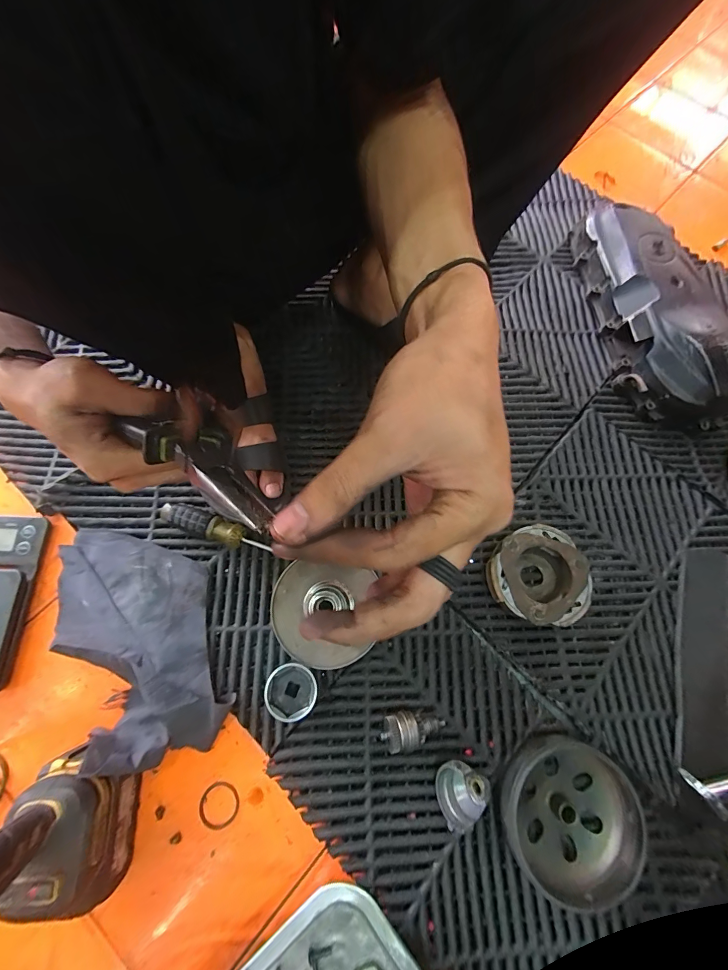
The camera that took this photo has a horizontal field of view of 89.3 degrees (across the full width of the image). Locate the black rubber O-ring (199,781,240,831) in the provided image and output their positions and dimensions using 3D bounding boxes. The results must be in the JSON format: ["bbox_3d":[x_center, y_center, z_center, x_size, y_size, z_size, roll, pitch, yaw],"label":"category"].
[{"bbox_3d":[-0.150,0.331,0.380,0.039,0.004,0.040,1,72,-2],"label":"black rubber O-ring"}]

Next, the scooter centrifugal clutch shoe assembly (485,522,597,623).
[{"bbox_3d":[0.212,0.110,0.446,0.107,0.038,0.110,1,72,-2],"label":"scooter centrifugal clutch shoe assembly"}]

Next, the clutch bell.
[{"bbox_3d":[0.211,0.339,0.379,0.130,0.043,0.131,1,72,-2],"label":"clutch bell"}]

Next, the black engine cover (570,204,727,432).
[{"bbox_3d":[0.425,-0.264,0.553,0.115,0.084,0.371,-5,72,-4],"label":"black engine cover"}]

